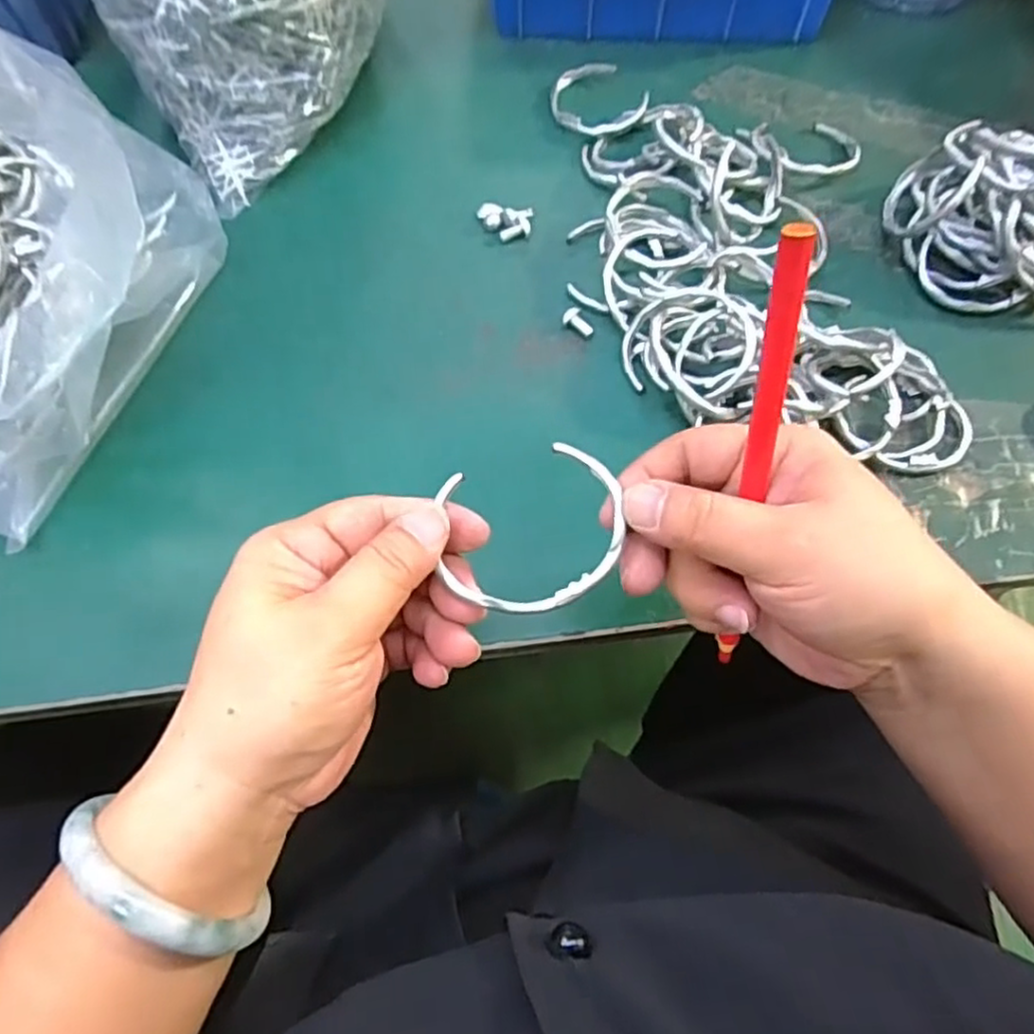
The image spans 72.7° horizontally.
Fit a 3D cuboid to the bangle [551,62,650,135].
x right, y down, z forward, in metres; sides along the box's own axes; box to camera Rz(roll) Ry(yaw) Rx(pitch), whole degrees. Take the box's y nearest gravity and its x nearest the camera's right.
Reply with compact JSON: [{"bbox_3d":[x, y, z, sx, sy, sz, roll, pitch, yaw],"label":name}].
[{"bbox_3d":[0.049,-0.266,0.447,0.051,0.013,0.065,-32,70,-13],"label":"bangle"}]

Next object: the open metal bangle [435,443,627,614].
[{"bbox_3d":[0.005,0.004,0.235,0.062,0.010,0.053,-13,67,-6],"label":"open metal bangle"}]

